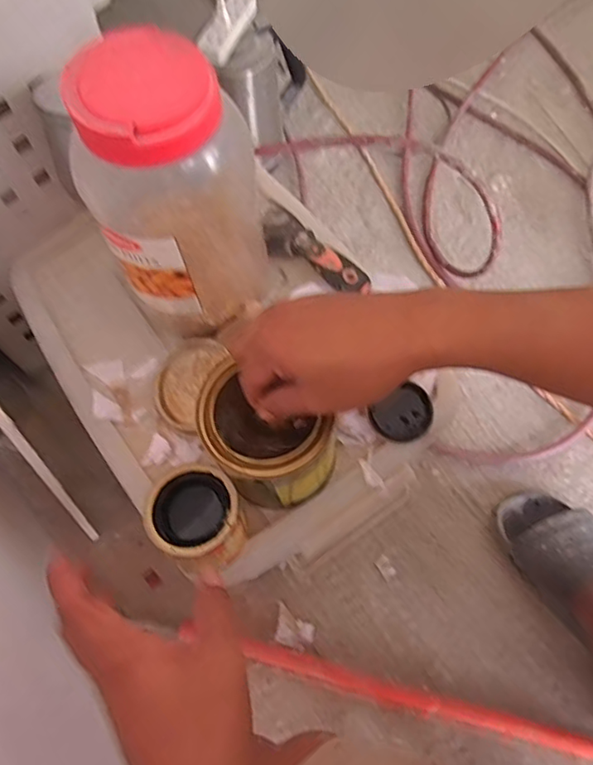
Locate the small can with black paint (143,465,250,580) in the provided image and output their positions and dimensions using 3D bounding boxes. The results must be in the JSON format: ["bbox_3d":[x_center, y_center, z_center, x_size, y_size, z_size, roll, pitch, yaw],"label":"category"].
[{"bbox_3d":[-0.080,0.117,0.469,0.069,0.089,0.075,0,65,1],"label":"small can with black paint"}]

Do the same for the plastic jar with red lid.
[{"bbox_3d":[-0.095,-0.158,0.489,0.132,0.234,0.126,-5,65,-1],"label":"plastic jar with red lid"}]

